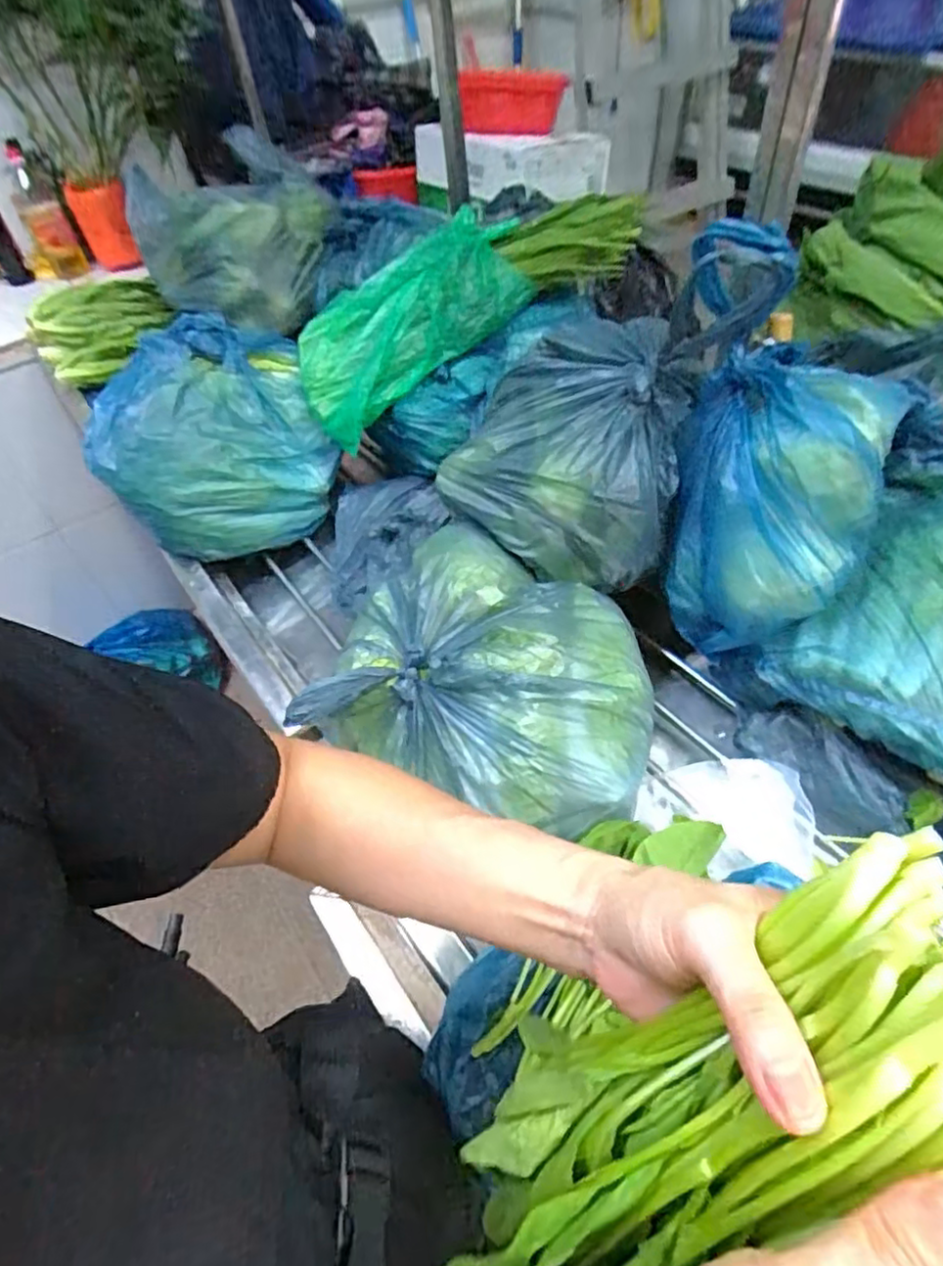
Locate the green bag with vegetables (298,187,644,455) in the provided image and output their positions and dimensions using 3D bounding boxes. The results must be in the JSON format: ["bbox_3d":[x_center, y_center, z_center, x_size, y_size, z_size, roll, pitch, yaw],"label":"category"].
[{"bbox_3d":[-0.015,-0.393,0.764,0.435,0.121,0.138,-26,49,9],"label":"green bag with vegetables"}]

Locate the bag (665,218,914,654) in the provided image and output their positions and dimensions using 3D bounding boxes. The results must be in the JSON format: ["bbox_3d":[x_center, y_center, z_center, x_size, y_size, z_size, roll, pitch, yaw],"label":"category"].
[{"bbox_3d":[0.233,-0.134,0.492,0.151,0.271,0.159,3,50,9],"label":"bag"}]

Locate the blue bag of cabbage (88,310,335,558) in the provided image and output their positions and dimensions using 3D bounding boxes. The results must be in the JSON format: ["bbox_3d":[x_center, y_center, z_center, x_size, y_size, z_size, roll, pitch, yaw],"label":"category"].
[{"bbox_3d":[-0.313,-0.241,0.810,0.257,0.201,0.217,-10,49,-2],"label":"blue bag of cabbage"}]

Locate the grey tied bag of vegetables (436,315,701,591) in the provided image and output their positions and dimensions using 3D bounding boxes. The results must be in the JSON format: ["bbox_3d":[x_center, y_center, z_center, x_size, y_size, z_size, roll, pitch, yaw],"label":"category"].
[{"bbox_3d":[0.083,-0.156,0.570,0.191,0.155,0.191,13,52,17],"label":"grey tied bag of vegetables"}]

